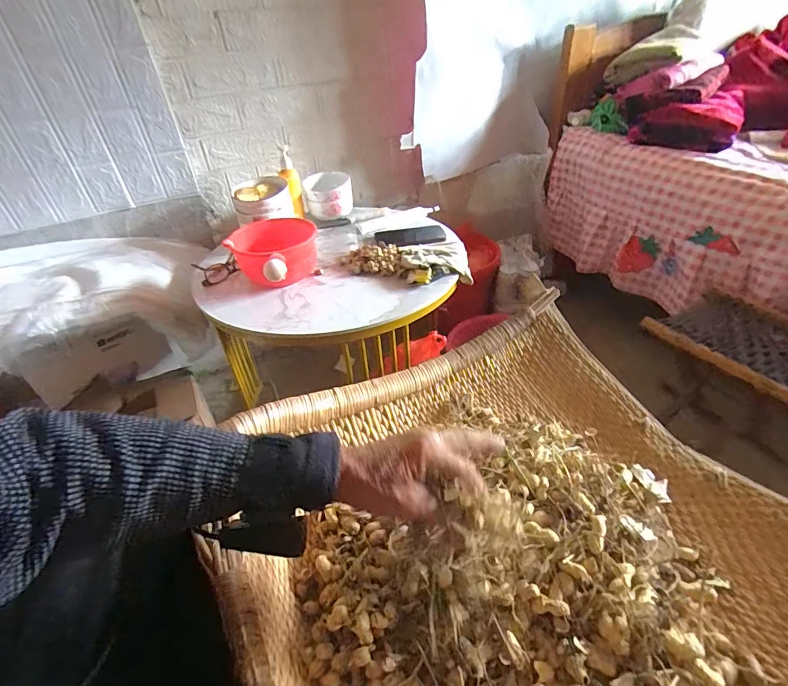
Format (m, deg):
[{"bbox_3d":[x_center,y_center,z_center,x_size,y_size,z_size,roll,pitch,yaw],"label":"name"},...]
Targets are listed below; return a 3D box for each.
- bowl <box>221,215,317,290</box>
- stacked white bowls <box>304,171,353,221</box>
[{"bbox_3d":[-0.239,-0.183,0.850,0.172,0.082,0.170,-9,39,-5],"label":"bowl"},{"bbox_3d":[-0.167,-0.376,1.090,0.119,0.093,0.113,-12,39,-8],"label":"stacked white bowls"}]

